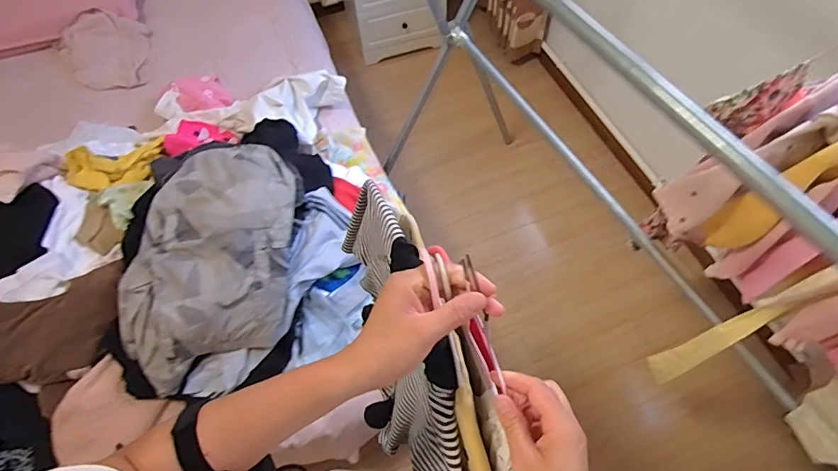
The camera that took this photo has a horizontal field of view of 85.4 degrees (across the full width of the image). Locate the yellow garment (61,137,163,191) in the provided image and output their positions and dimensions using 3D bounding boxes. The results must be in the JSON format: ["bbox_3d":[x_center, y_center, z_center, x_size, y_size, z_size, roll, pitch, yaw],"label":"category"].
[{"bbox_3d":[-0.756,-0.189,1.160,0.146,0.063,0.251,31,38,18],"label":"yellow garment"}]

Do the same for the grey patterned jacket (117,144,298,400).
[{"bbox_3d":[-0.434,0.047,0.968,0.312,0.188,0.522,1,61,3],"label":"grey patterned jacket"}]

